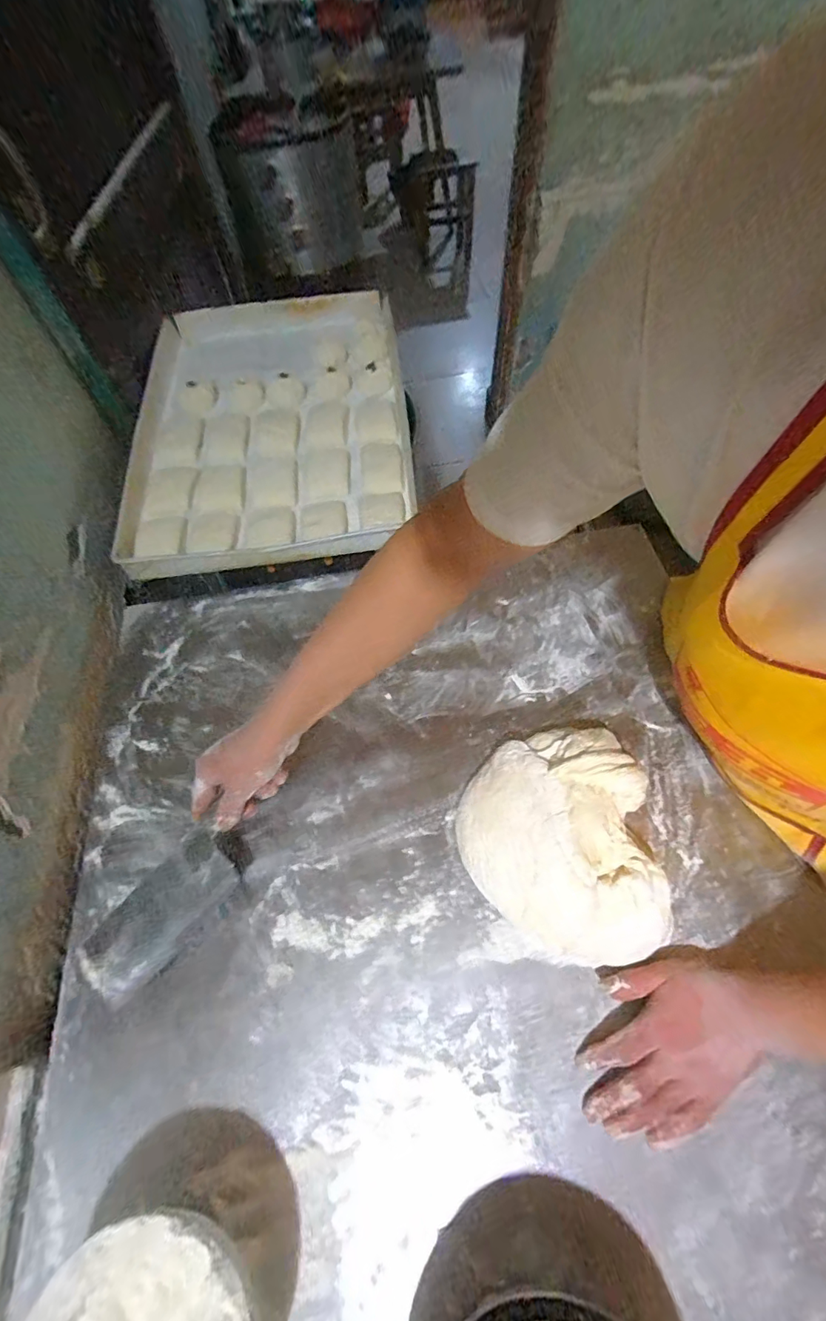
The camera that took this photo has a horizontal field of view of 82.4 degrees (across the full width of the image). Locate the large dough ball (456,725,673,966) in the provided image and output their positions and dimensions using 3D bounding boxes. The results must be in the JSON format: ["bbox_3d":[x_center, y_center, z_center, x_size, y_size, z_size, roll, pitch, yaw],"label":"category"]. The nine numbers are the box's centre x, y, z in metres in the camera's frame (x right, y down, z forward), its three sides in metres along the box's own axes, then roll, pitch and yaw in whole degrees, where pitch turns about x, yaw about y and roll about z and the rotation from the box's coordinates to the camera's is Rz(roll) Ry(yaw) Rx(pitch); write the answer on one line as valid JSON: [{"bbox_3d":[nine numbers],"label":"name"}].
[{"bbox_3d":[0.143,0.177,0.485,0.182,0.077,0.215,0,63,4],"label":"large dough ball"}]

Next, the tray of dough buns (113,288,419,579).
[{"bbox_3d":[-0.239,-0.409,0.823,0.438,0.082,0.624,-6,63,0],"label":"tray of dough buns"}]

